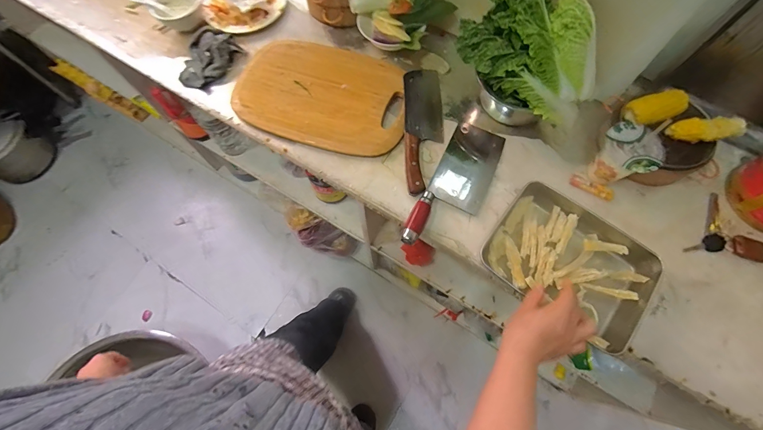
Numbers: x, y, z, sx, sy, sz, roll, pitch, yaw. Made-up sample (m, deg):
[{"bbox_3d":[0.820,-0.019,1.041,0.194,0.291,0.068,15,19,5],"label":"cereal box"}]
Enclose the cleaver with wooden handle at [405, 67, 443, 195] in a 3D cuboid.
[{"bbox_3d":[0.084,-0.175,0.640,0.075,0.025,0.288,1,70,1],"label":"cleaver with wooden handle"}]

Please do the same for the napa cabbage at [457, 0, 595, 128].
[{"bbox_3d":[0.254,-0.284,0.553,0.253,0.119,0.149,30,73,11],"label":"napa cabbage"}]

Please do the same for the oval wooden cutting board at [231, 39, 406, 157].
[{"bbox_3d":[-0.117,-0.256,0.672,0.344,0.021,0.252,16,71,7],"label":"oval wooden cutting board"}]

